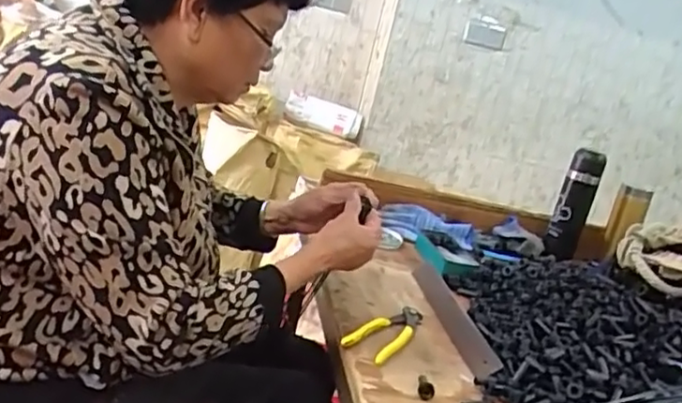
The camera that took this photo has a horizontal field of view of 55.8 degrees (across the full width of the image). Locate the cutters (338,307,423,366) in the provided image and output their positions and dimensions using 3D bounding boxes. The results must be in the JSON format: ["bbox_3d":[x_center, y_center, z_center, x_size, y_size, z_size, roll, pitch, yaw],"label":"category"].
[{"bbox_3d":[0.063,0.168,0.836,0.055,0.021,0.161,21,18,27],"label":"cutters"}]

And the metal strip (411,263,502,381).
[{"bbox_3d":[0.160,0.158,0.927,0.036,0.010,0.323,9,16,-14],"label":"metal strip"}]

